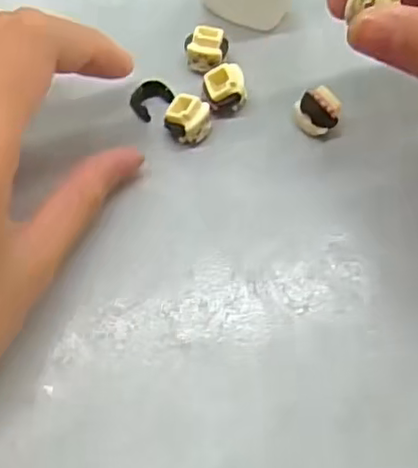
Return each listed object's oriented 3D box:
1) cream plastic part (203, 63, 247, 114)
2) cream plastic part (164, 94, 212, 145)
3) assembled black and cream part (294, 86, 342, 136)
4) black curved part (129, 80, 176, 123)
[{"bbox_3d":[0.006,-0.054,0.245,0.015,0.015,0.012,-8,70,-3],"label":"cream plastic part"},{"bbox_3d":[-0.008,-0.041,0.239,0.015,0.014,0.015,27,72,10],"label":"cream plastic part"},{"bbox_3d":[0.040,-0.045,0.241,0.016,0.014,0.013,43,75,14],"label":"assembled black and cream part"},{"bbox_3d":[-0.022,-0.052,0.249,0.015,0.006,0.013,-38,74,-13],"label":"black curved part"}]

